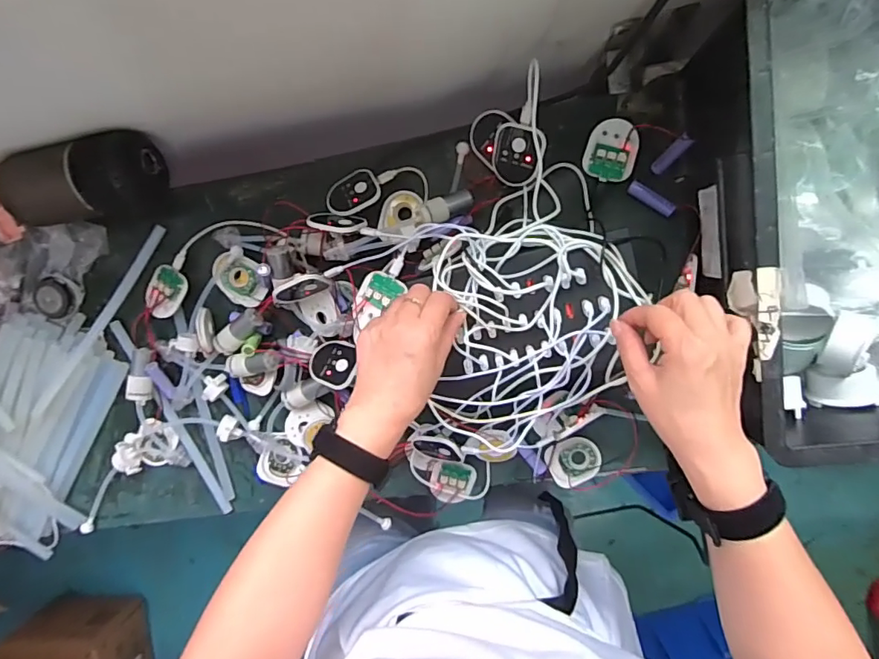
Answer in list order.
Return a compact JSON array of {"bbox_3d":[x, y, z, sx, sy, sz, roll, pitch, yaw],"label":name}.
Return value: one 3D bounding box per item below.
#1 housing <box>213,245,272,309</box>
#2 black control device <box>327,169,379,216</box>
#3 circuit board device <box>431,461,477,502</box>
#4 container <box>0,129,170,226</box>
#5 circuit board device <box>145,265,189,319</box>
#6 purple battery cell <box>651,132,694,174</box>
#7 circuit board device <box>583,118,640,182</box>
[{"bbox_3d":[-0.225,-0.056,0.578,0.045,0.017,0.070,-37,91,8],"label":"housing"},{"bbox_3d":[-0.092,-0.145,0.542,0.058,0.007,0.048,-34,65,1],"label":"black control device"},{"bbox_3d":[0.016,0.173,0.585,0.051,0.008,0.049,1,95,6],"label":"circuit board device"},{"bbox_3d":[-0.385,-0.161,0.553,0.161,0.070,0.079,-4,95,6],"label":"container"},{"bbox_3d":[-0.315,-0.042,0.588,0.048,0.017,0.059,17,97,4],"label":"circuit board device"},{"bbox_3d":[0.224,-0.170,0.496,0.013,0.050,0.013,41,61,1],"label":"purple battery cell"},{"bbox_3d":[0.172,-0.179,0.513,0.050,0.017,0.058,4,95,5],"label":"circuit board device"}]

